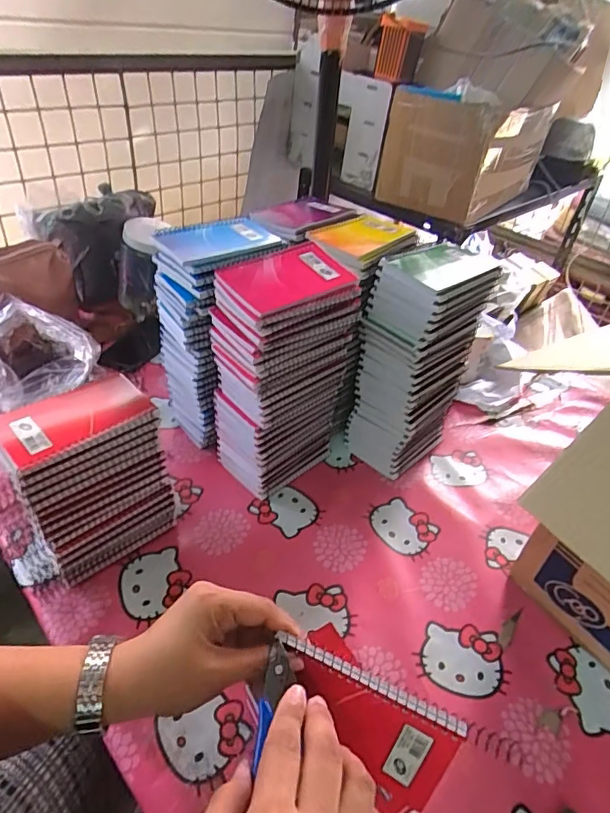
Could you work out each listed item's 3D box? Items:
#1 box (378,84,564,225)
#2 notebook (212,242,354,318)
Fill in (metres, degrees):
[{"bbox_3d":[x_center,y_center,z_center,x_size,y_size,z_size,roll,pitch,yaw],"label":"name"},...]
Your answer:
[{"bbox_3d":[0.351,-0.572,1.115,0.244,0.211,0.322,30,45,26],"label":"box"},{"bbox_3d":[-0.018,-0.134,0.527,0.134,0.012,0.085,-25,56,-32],"label":"notebook"}]

